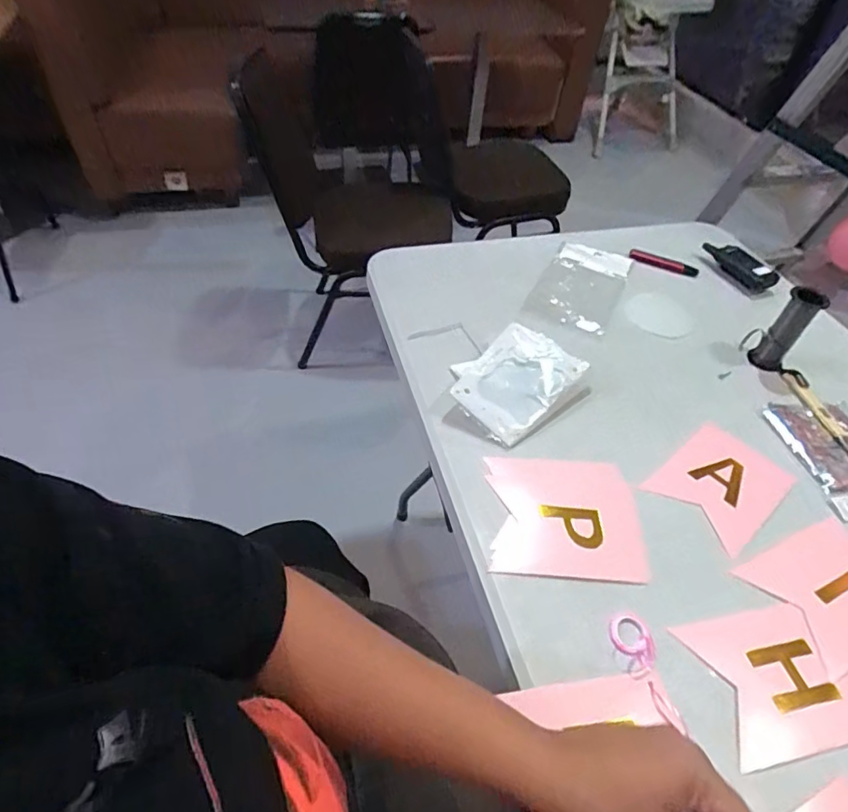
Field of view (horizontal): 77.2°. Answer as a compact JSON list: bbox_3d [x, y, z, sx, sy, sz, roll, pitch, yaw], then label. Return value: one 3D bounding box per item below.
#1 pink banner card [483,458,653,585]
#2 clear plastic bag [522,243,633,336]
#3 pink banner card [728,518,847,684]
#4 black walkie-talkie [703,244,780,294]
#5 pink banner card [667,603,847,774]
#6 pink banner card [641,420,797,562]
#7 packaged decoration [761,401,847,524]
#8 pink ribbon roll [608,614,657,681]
[{"bbox_3d":[0.158,0.121,0.594,0.167,0.007,0.147,4,48,-2],"label":"pink banner card"},{"bbox_3d":[0.266,-0.205,0.889,0.127,0.012,0.235,23,50,15],"label":"clear plastic bag"},{"bbox_3d":[0.430,0.192,0.558,0.158,0.004,0.121,-18,52,-21],"label":"pink banner card"},{"bbox_3d":[0.562,-0.250,0.938,0.053,0.027,0.138,-9,50,-13],"label":"black walkie-talkie"},{"bbox_3d":[0.335,0.253,0.496,0.157,0.005,0.119,-6,49,-11],"label":"pink banner card"},{"bbox_3d":[0.360,0.092,0.644,0.160,0.007,0.118,-31,62,-28],"label":"pink banner card"},{"bbox_3d":[0.543,0.063,0.678,0.145,0.009,0.174,-1,48,-7],"label":"packaged decoration"},{"bbox_3d":[0.200,0.226,0.504,0.036,0.008,0.052,-14,51,-17],"label":"pink ribbon roll"}]

